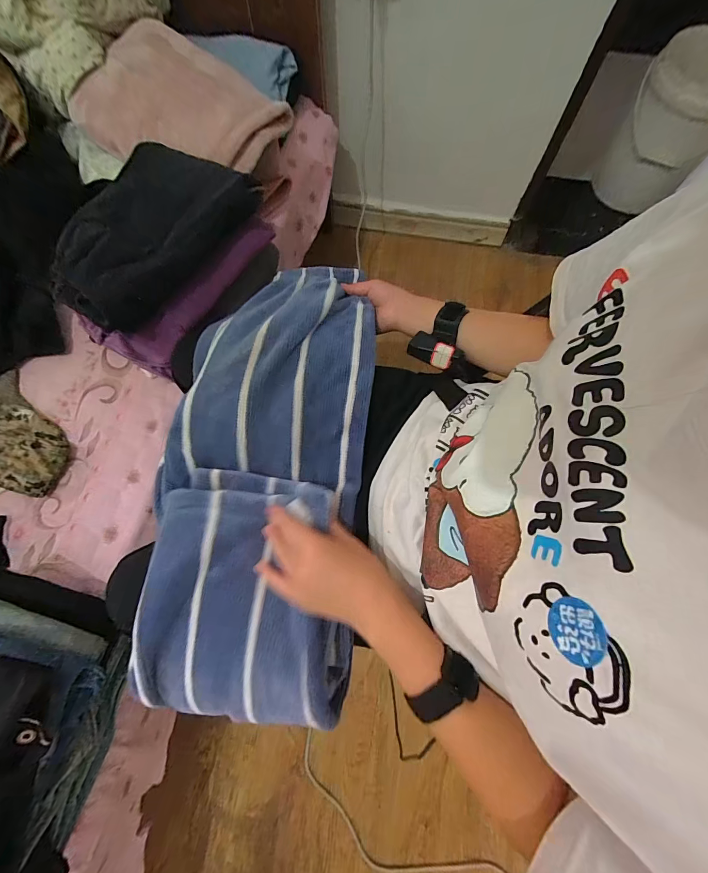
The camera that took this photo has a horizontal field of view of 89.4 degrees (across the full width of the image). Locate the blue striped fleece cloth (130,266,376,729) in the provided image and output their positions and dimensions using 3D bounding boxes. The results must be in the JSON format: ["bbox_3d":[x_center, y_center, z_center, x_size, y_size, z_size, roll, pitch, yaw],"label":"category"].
[{"bbox_3d":[-0.104,0.007,0.442,0.240,0.068,0.568,8,71,1],"label":"blue striped fleece cloth"}]

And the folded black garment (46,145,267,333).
[{"bbox_3d":[-0.311,-0.307,0.526,0.188,0.074,0.296,37,75,10],"label":"folded black garment"}]

